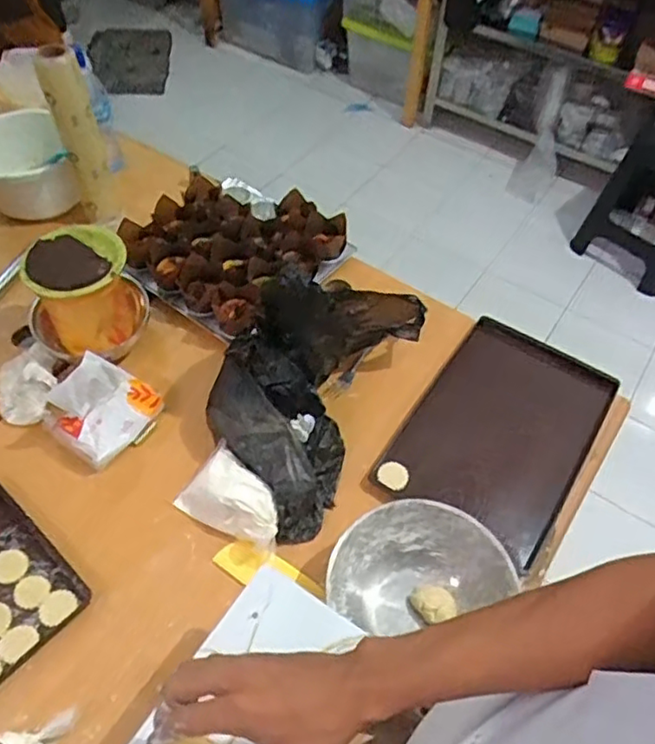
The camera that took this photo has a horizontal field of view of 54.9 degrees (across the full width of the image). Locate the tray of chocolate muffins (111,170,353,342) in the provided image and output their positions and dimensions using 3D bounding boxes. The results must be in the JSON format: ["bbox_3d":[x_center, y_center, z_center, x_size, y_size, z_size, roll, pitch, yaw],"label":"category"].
[{"bbox_3d":[-0.154,-0.214,1.052,0.285,0.077,0.289,30,57,18],"label":"tray of chocolate muffins"}]

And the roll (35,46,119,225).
[{"bbox_3d":[-0.398,-0.378,1.024,0.062,0.285,0.060,-13,55,-13],"label":"roll"}]

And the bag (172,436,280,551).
[{"bbox_3d":[-0.121,0.171,0.816,0.140,0.062,0.086,37,60,22],"label":"bag"}]

